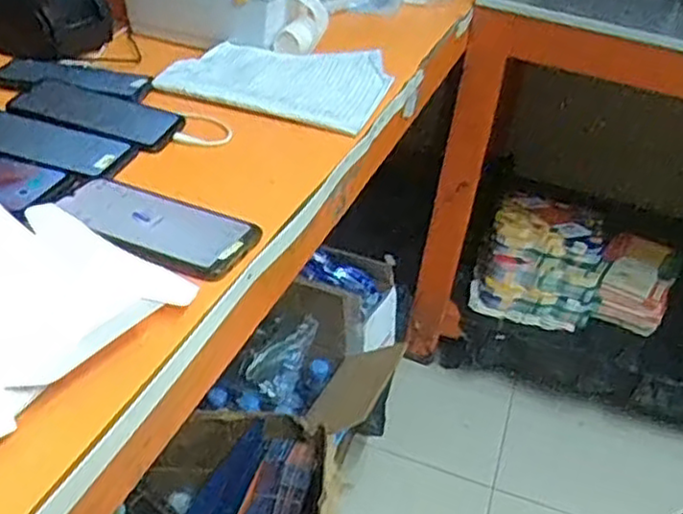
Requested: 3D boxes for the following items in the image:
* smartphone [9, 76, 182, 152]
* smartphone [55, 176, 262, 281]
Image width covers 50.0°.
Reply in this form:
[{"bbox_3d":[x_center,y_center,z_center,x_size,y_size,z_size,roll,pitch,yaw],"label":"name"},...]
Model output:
[{"bbox_3d":[-0.255,-0.152,0.761,0.173,0.011,0.085,14,34,10],"label":"smartphone"},{"bbox_3d":[-0.154,-0.028,0.600,0.166,0.010,0.083,17,35,15],"label":"smartphone"}]

